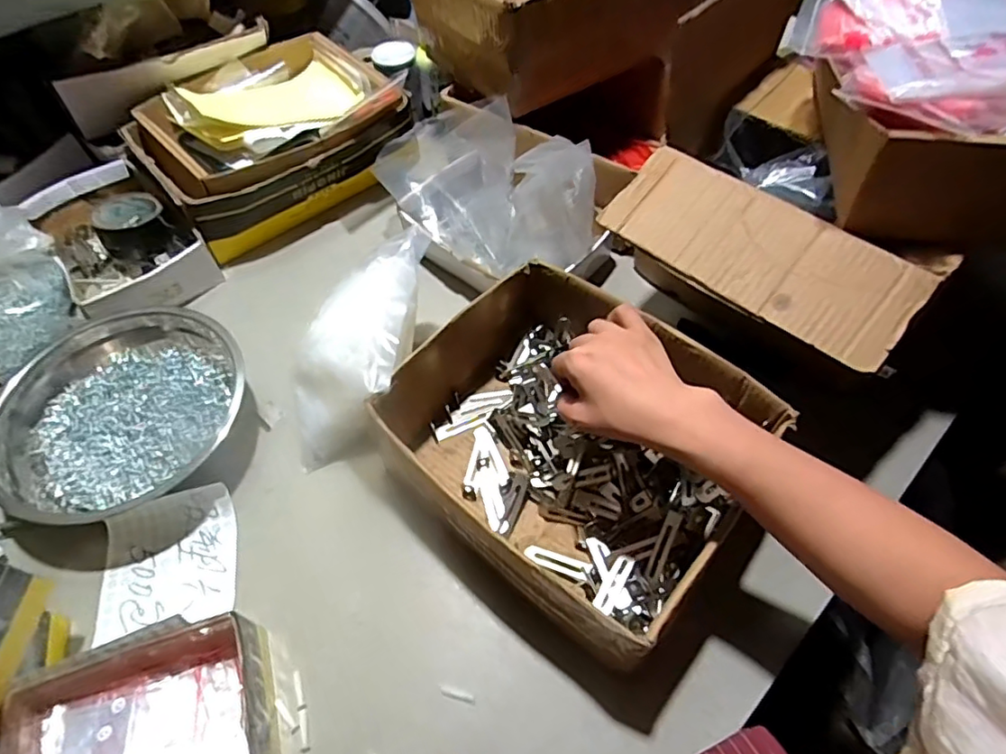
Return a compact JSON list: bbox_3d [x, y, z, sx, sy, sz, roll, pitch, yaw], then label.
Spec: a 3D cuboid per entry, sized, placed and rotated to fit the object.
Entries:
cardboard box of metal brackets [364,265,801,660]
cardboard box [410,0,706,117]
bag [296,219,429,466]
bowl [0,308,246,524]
[{"bbox_3d":[0.061,0.061,0.565,0.306,0.109,0.254,35,64,22],"label":"cardboard box of metal brackets"},{"bbox_3d":[0.086,-0.518,0.792,0.356,0.126,0.246,-32,61,-18],"label":"cardboard box"},{"bbox_3d":[-0.155,-0.031,0.614,0.125,0.149,0.201,1,56,2],"label":"bag"},{"bbox_3d":[-0.390,0.037,0.605,0.225,0.073,0.214,-1,56,1],"label":"bowl"}]

